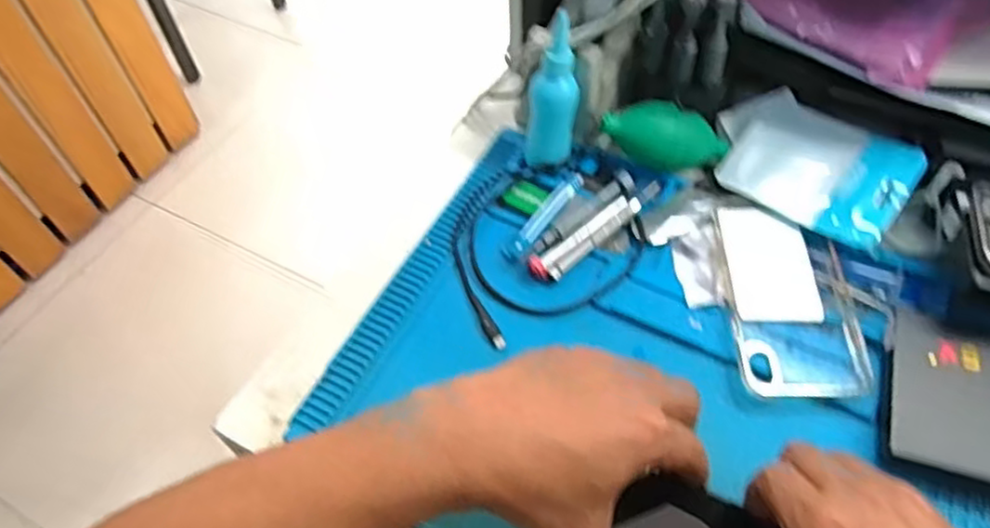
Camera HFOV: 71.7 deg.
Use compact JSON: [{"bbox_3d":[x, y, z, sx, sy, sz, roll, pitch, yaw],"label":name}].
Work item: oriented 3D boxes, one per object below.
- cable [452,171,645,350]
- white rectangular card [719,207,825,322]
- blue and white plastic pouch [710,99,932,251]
[{"bbox_3d":[0.034,-0.020,0.509,0.139,0.006,0.136,-22,57,-13],"label":"cable"},{"bbox_3d":[0.192,-0.002,0.479,0.059,0.007,0.092,0,55,2],"label":"white rectangular card"},{"bbox_3d":[0.235,-0.070,0.501,0.123,0.009,0.089,31,76,28],"label":"blue and white plastic pouch"}]

